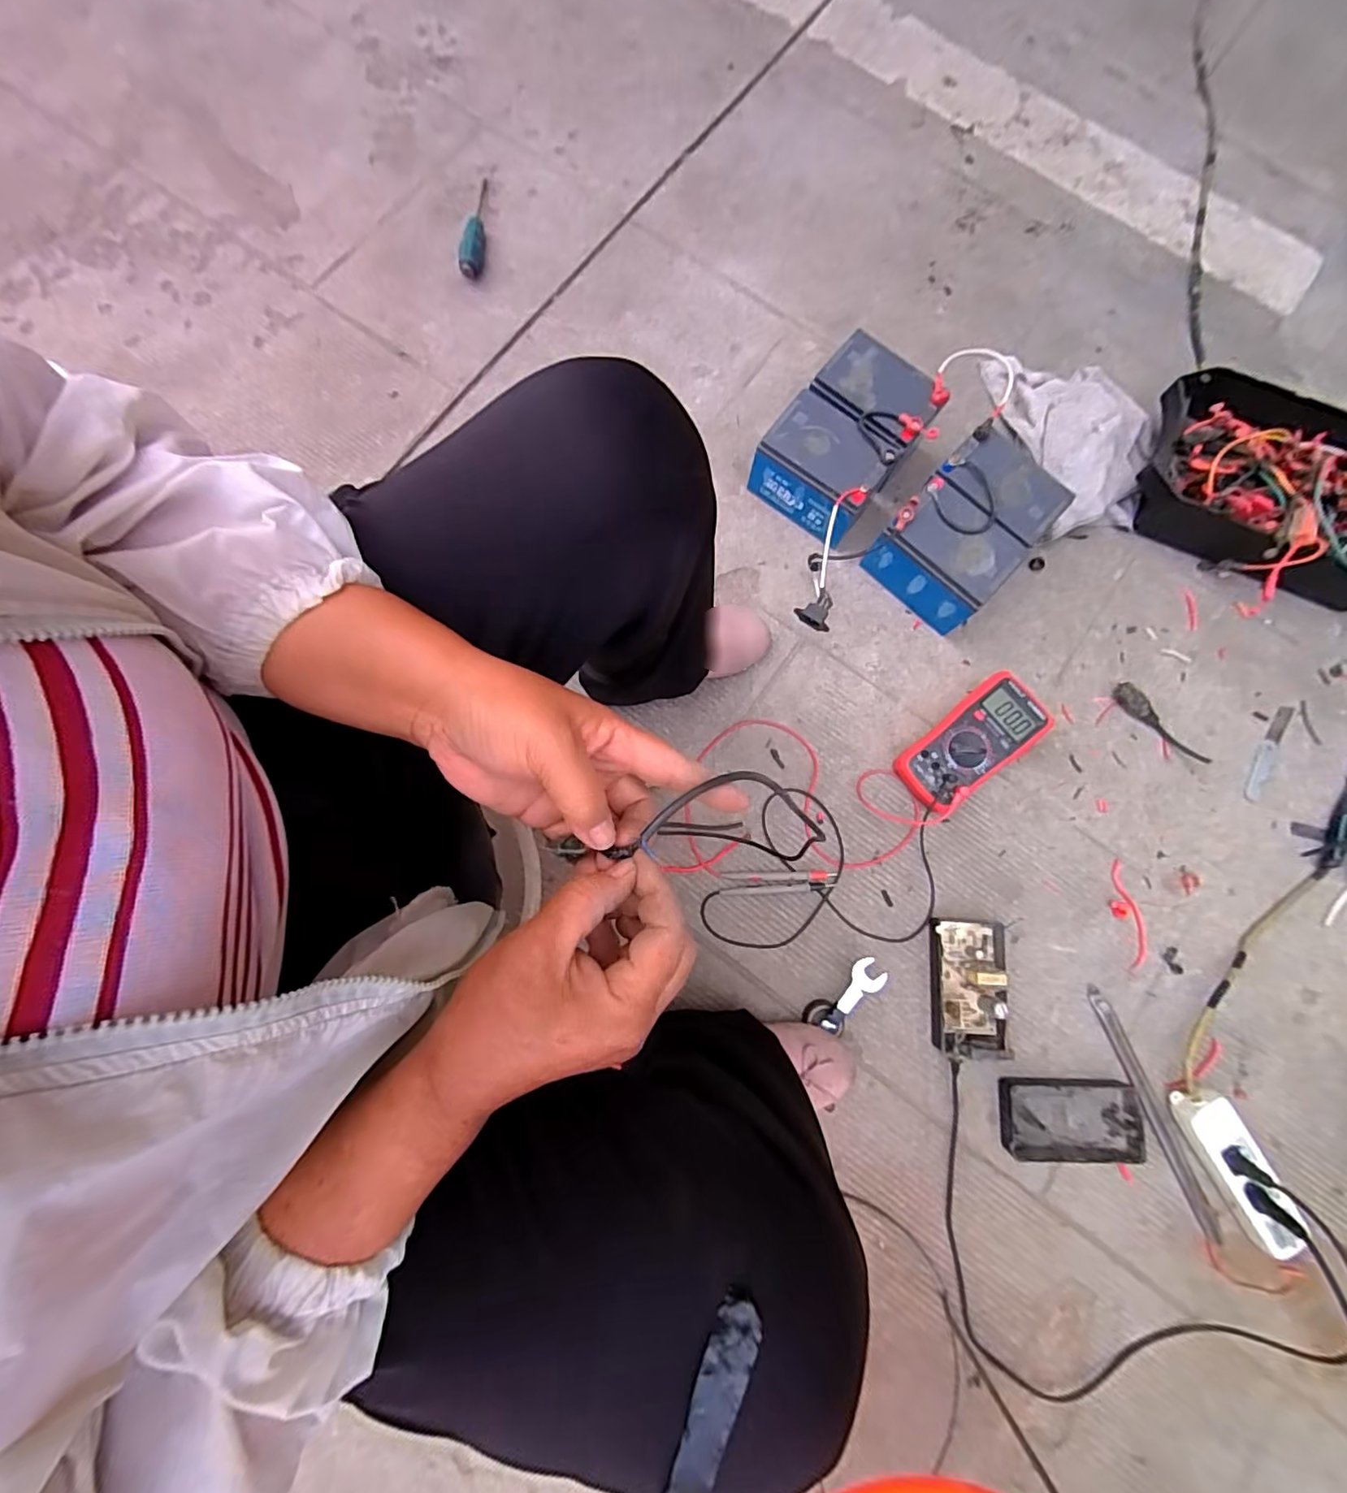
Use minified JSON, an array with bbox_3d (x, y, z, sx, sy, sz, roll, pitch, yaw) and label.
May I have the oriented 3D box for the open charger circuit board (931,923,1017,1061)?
[{"bbox_3d":[0.349,0.282,0.665,0.079,0.046,0.150,4,78,0],"label":"open charger circuit board"}]

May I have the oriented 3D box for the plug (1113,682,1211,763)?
[{"bbox_3d":[0.639,-0.027,0.745,0.029,0.018,0.145,-42,82,-9],"label":"plug"}]

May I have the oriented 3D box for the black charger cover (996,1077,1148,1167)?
[{"bbox_3d":[0.457,0.431,0.655,0.151,0.025,0.084,0,78,-1],"label":"black charger cover"}]

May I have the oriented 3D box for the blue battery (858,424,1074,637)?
[{"bbox_3d":[0.380,-0.279,0.742,0.141,0.101,0.212,41,81,7],"label":"blue battery"}]

